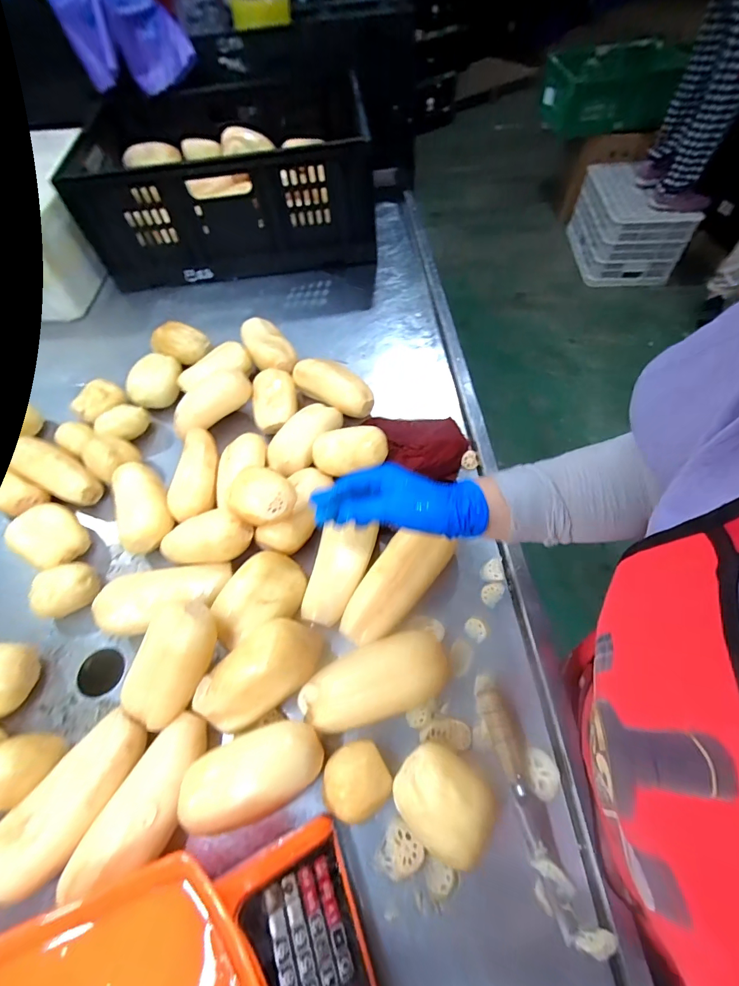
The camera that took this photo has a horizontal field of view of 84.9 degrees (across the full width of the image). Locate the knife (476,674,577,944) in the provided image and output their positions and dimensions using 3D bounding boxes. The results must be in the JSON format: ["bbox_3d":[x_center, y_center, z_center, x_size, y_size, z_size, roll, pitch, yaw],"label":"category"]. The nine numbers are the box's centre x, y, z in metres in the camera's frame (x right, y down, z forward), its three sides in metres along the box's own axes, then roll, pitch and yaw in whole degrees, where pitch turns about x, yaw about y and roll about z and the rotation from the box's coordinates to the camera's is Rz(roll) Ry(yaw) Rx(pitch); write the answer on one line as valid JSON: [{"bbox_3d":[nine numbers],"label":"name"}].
[{"bbox_3d":[0.151,0.296,0.399,0.025,0.023,0.214,-14,59,-4],"label":"knife"}]

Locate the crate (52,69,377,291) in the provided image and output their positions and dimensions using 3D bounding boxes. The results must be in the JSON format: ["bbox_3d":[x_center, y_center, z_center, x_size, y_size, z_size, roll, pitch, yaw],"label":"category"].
[{"bbox_3d":[-0.308,-0.745,0.952,0.599,0.224,0.444,-5,59,2],"label":"crate"}]

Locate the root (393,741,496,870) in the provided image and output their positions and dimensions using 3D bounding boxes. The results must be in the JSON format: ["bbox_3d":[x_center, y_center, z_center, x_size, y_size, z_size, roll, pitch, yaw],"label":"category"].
[{"bbox_3d":[0.072,0.298,0.392,0.093,0.057,0.077,33,67,21],"label":"root"}]

